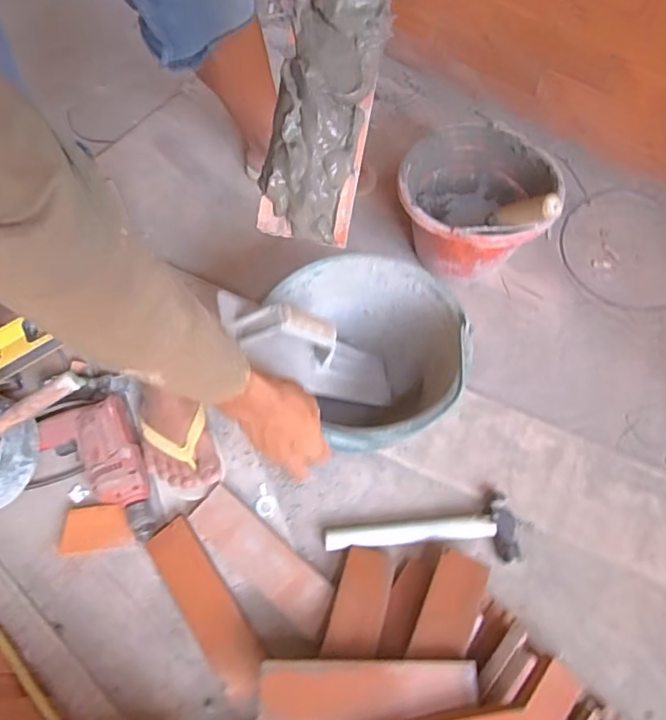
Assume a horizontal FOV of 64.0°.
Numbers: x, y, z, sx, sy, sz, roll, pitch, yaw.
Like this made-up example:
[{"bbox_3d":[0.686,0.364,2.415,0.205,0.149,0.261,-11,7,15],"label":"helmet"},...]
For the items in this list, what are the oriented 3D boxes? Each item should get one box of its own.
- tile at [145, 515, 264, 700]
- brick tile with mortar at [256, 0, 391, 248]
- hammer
[{"bbox_3d":[-0.167,0.317,0.691,0.066,0.012,0.229,-32,66,-14],"label":"tile"},{"bbox_3d":[-0.001,-0.184,0.327,0.059,0.032,0.216,12,98,8],"label":"brick tile with mortar"},{"bbox_3d":[0.118,0.239,0.710,0.251,0.027,0.079,-8,62,-2],"label":"hammer"}]

